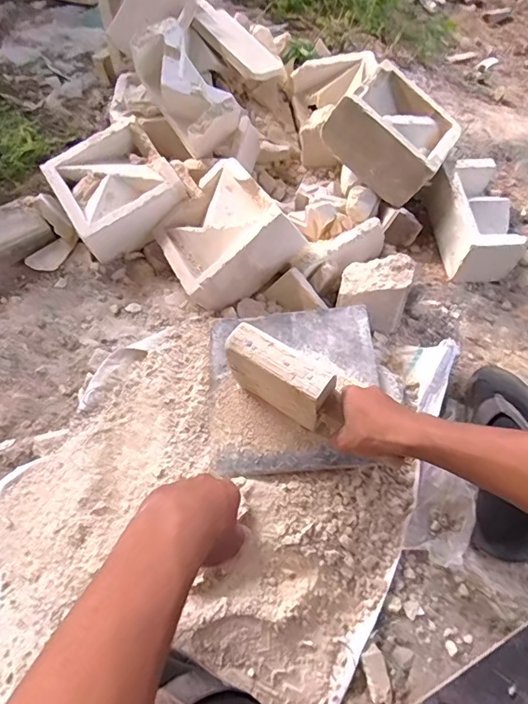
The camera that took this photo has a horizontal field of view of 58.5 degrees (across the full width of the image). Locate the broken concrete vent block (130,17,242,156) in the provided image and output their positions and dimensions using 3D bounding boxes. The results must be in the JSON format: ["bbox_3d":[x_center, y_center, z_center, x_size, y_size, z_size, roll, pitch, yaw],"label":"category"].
[{"bbox_3d":[-0.139,-0.474,0.866,0.099,0.115,0.216,-38,88,-17],"label":"broken concrete vent block"}]

